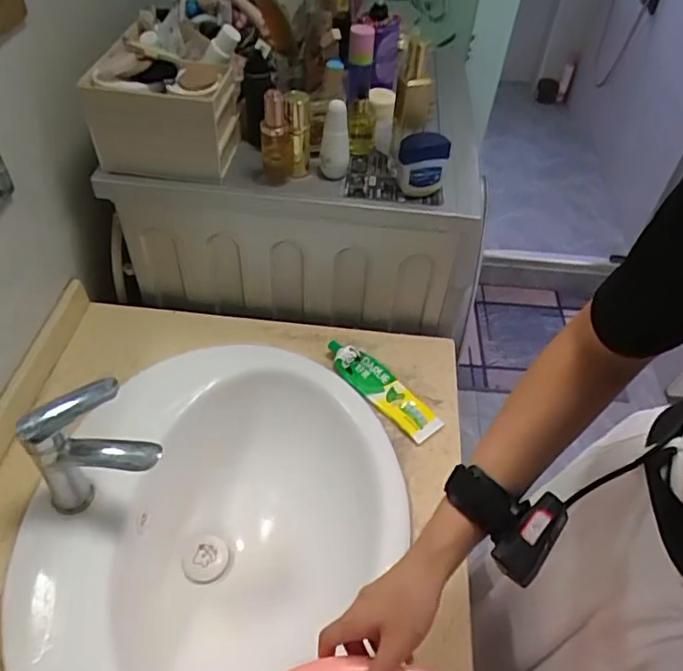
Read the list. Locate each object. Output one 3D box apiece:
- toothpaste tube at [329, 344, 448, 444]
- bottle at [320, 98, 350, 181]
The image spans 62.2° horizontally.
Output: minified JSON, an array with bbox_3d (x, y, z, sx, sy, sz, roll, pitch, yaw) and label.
[{"bbox_3d":[0.061,0.075,0.838,0.059,0.031,0.196,-34,59,-29],"label":"toothpaste tube"},{"bbox_3d":[-0.008,-0.268,0.792,0.038,0.104,0.044,4,48,-1],"label":"bottle"}]

